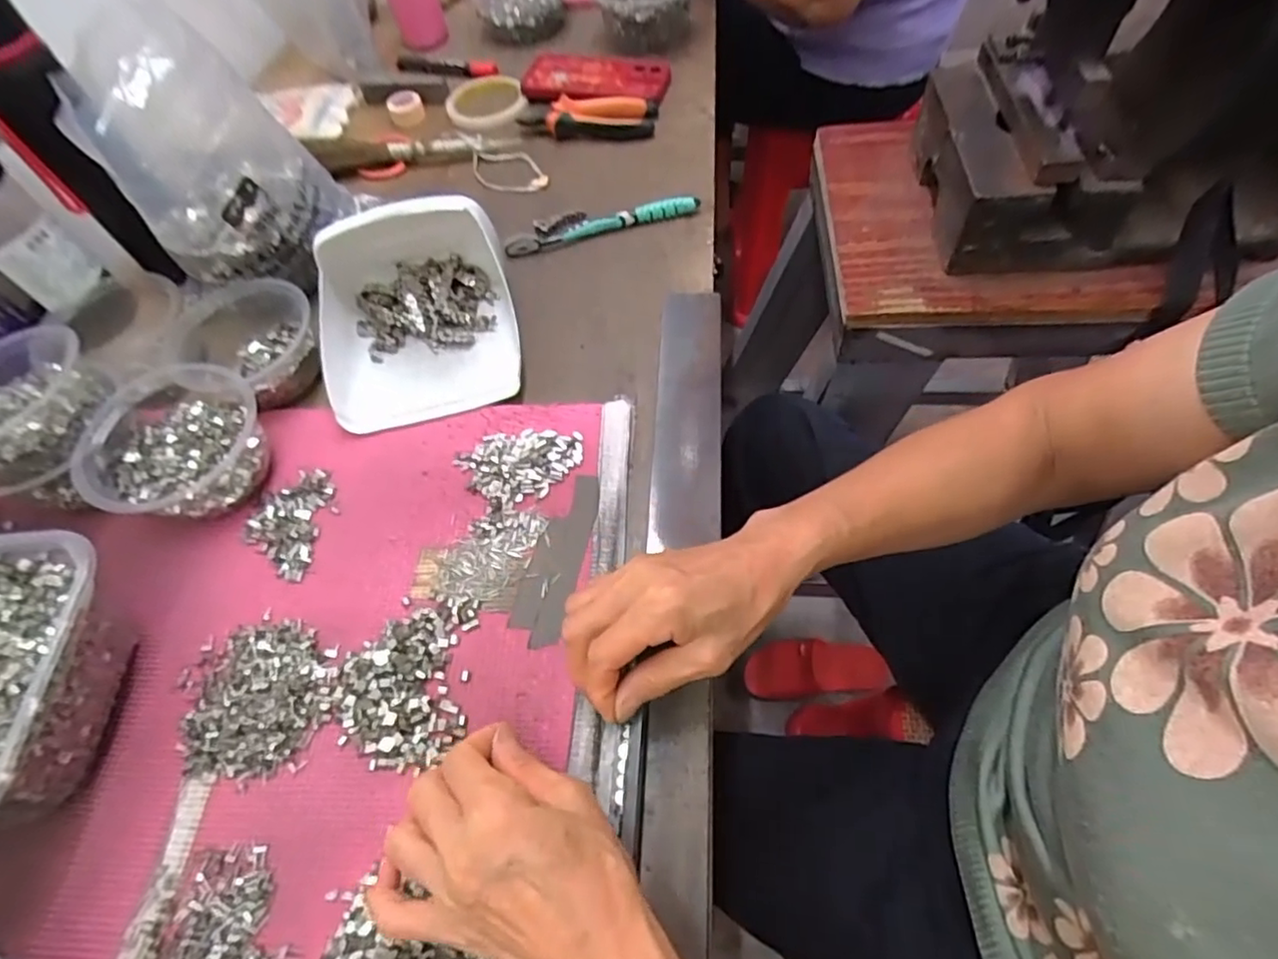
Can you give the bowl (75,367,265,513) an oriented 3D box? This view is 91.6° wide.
[{"bbox_3d":[-0.328,-0.021,0.448,0.105,0.059,0.111,-2,59,3],"label":"bowl"}]

